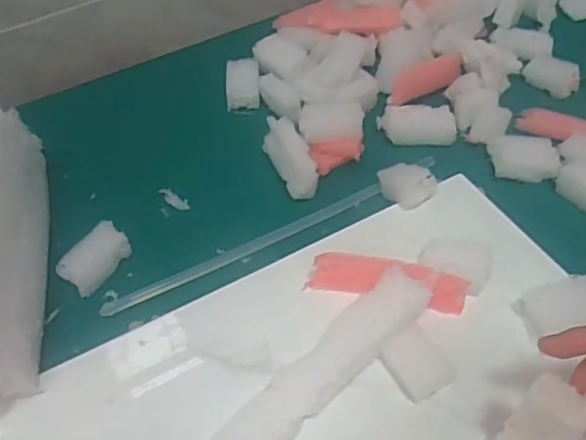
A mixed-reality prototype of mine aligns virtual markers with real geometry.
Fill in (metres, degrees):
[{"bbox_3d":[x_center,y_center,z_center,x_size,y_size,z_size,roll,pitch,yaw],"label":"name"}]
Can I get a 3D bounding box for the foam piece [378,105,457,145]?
[{"bbox_3d":[0.101,-0.077,0.499,0.059,0.014,0.031,1,49,5],"label":"foam piece"}]

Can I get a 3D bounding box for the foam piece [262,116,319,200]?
[{"bbox_3d":[-0.002,-0.047,0.469,0.024,0.027,0.068,-21,69,-13],"label":"foam piece"}]

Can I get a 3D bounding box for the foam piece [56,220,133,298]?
[{"bbox_3d":[-0.135,0.026,0.423,0.025,0.022,0.049,22,54,22],"label":"foam piece"}]

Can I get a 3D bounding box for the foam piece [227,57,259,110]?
[{"bbox_3d":[-0.043,-0.120,0.544,0.028,0.023,0.047,-3,49,2],"label":"foam piece"}]

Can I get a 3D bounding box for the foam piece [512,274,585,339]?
[{"bbox_3d":[0.164,0.052,0.374,0.049,0.018,0.029,-11,49,-5],"label":"foam piece"}]

